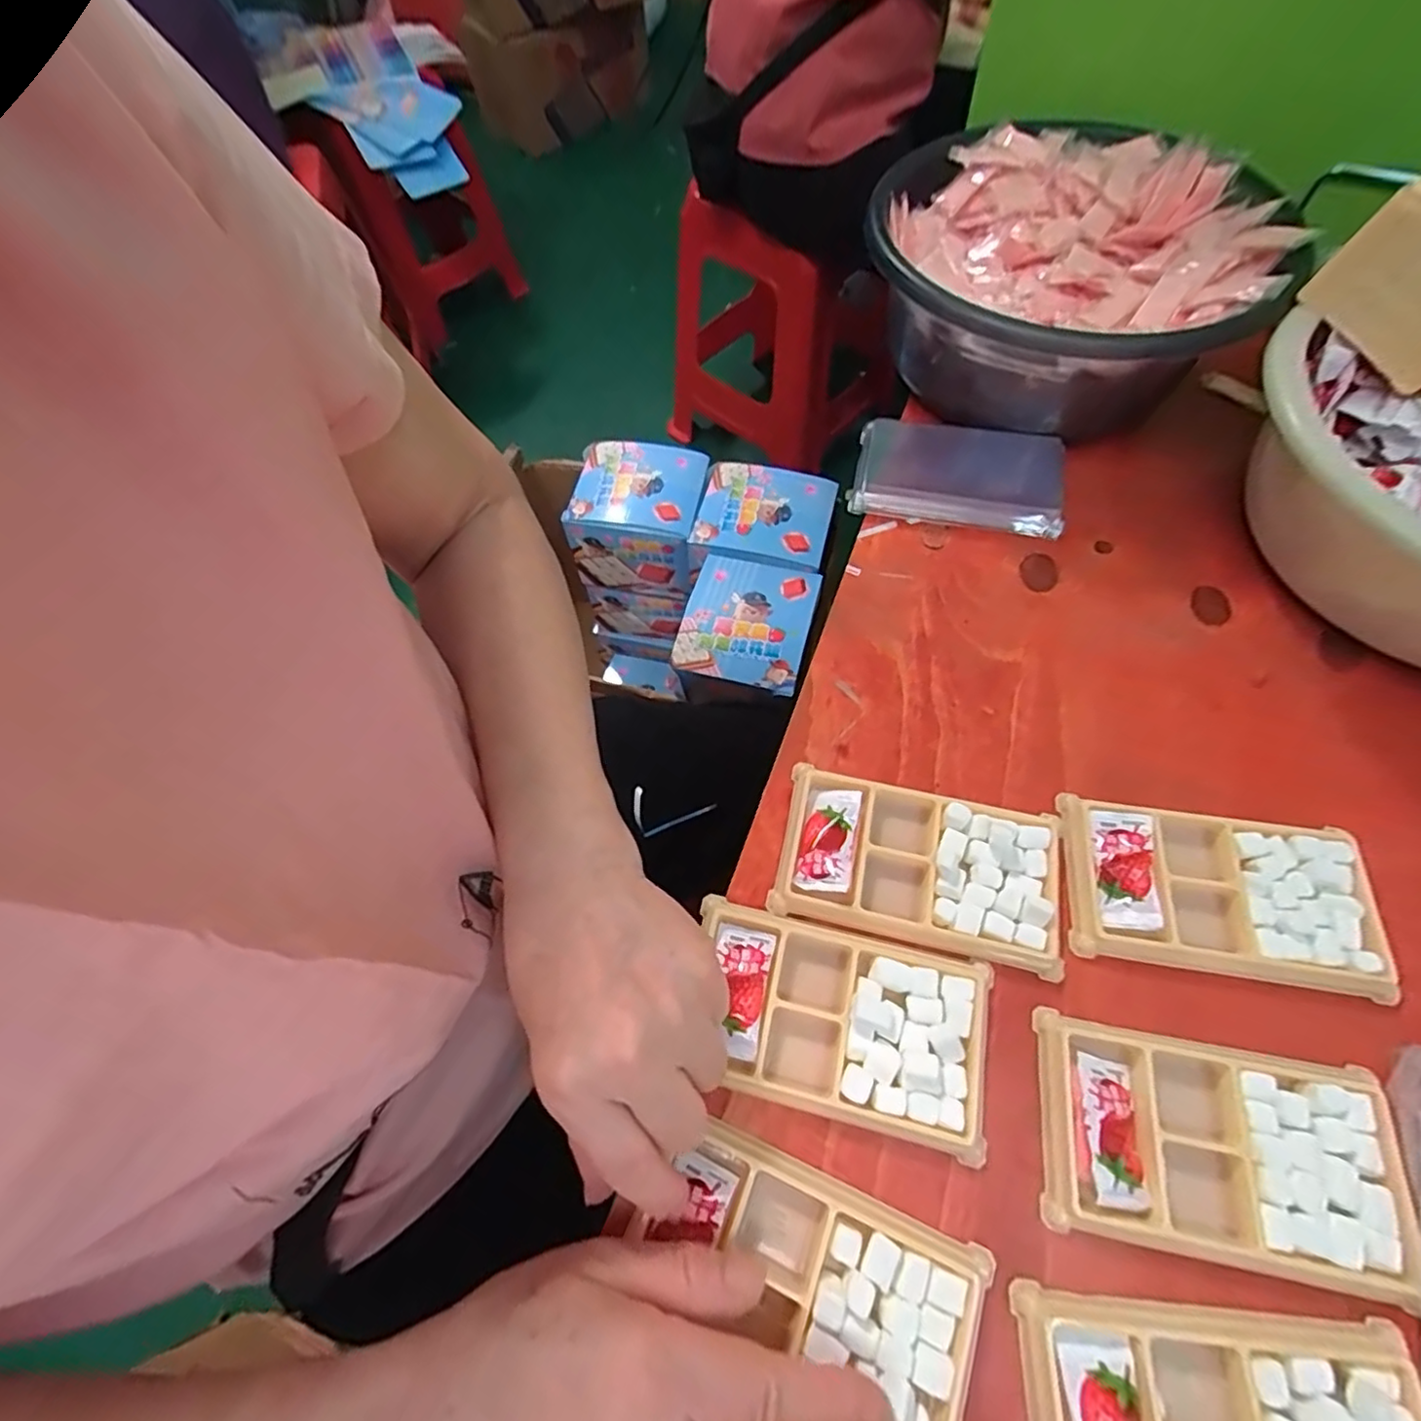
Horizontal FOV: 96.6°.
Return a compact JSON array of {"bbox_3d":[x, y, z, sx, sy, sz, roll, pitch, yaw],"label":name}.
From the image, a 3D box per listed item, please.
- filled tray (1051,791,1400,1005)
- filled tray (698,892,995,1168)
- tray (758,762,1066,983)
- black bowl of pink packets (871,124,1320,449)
[{"bbox_3d":[0.242,0.087,0.304,0.134,0.017,0.073,8,63,7],"label":"filled tray"},{"bbox_3d":[0.056,0.141,0.287,0.130,0.018,0.078,12,64,9],"label":"filled tray"},{"bbox_3d":[0.103,0.077,0.317,0.134,0.014,0.074,12,64,9],"label":"tray"},{"bbox_3d":[0.233,-0.282,0.440,0.244,0.115,0.218,11,64,8],"label":"black bowl of pink packets"}]

